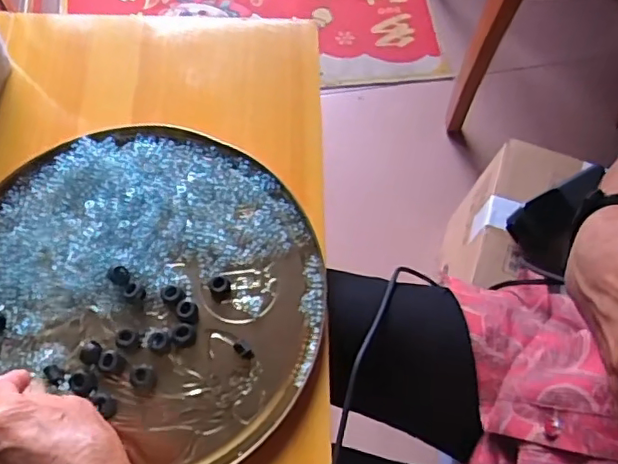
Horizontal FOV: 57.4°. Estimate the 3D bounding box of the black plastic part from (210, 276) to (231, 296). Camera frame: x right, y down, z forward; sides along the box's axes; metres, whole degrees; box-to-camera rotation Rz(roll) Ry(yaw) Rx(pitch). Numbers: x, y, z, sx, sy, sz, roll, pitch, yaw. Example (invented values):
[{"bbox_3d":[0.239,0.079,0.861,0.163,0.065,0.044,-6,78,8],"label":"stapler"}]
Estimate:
[{"bbox_3d":[-0.072,0.041,0.454,0.016,0.013,0.016,1,68,-2],"label":"black plastic part"}]

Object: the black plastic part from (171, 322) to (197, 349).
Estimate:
[{"bbox_3d":[-0.097,0.080,0.439,0.017,0.010,0.019,-27,72,-13],"label":"black plastic part"}]

